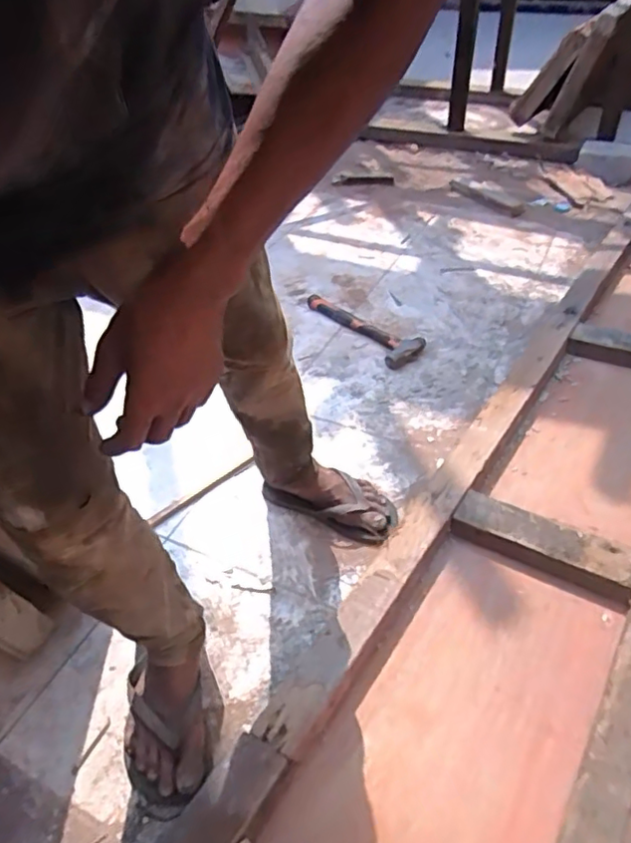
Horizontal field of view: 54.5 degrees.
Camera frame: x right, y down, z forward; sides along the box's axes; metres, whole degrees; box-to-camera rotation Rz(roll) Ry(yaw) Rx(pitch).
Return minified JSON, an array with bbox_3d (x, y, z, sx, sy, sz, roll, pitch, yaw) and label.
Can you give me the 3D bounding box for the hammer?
[{"bbox_3d":[0.129,-0.241,1.535,0.132,0.027,0.364,-27,46,-24],"label":"hammer"}]

